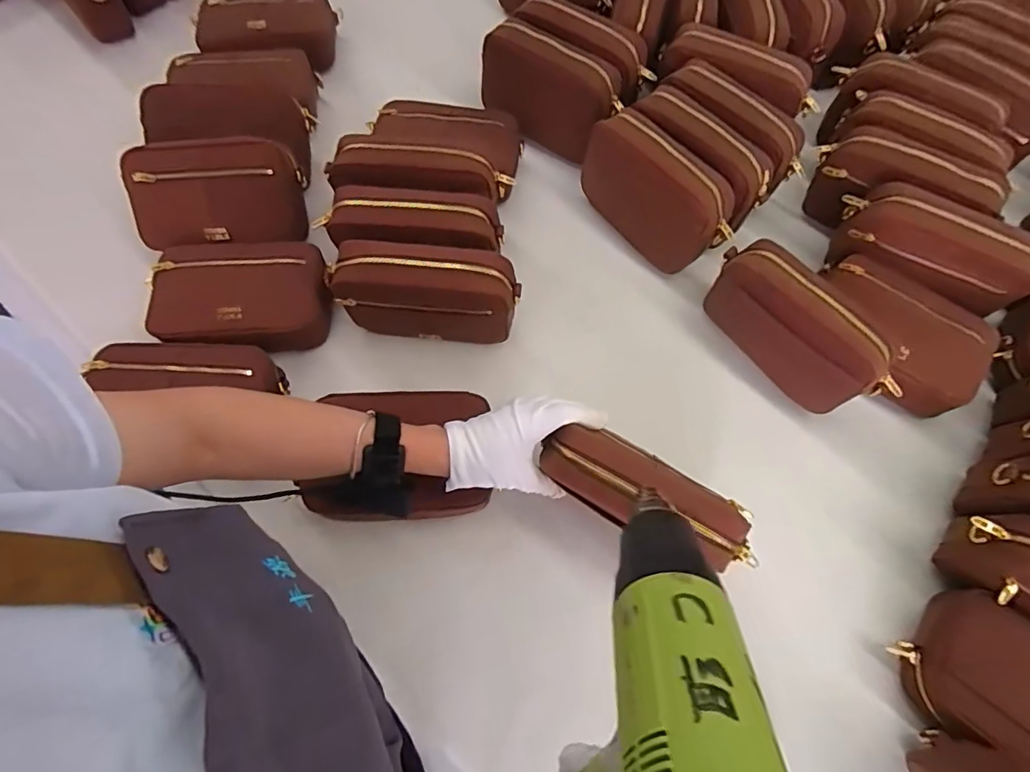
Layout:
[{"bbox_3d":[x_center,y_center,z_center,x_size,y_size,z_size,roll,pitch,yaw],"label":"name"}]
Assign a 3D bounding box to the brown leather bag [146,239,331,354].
[{"bbox_3d":[-0.321,-0.104,0.624,0.194,0.059,0.127,-3,68,-2],"label":"brown leather bag"}]

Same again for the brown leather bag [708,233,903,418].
[{"bbox_3d":[0.316,-0.068,0.582,0.209,0.114,0.079,42,73,14],"label":"brown leather bag"}]

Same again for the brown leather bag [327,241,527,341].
[{"bbox_3d":[-0.101,-0.100,0.594,0.205,0.114,0.064,4,68,1],"label":"brown leather bag"}]

